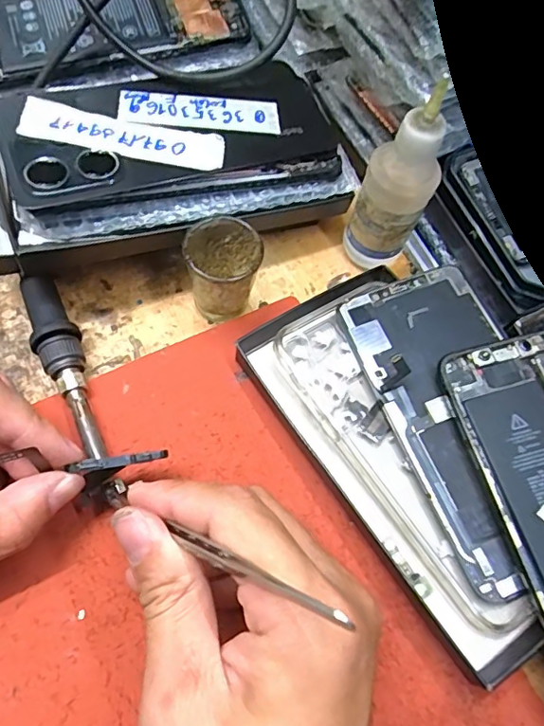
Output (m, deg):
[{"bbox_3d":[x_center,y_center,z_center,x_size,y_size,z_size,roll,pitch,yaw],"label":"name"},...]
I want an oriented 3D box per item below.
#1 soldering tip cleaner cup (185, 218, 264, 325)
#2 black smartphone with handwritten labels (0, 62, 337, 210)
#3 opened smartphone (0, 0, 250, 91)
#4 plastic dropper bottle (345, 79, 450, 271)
[{"bbox_3d":[-0.022,-0.046,0.266,0.037,0.046,0.036,2,67,-5],"label":"soldering tip cleaner cup"},{"bbox_3d":[-0.050,-0.118,0.264,0.161,0.009,0.067,-16,72,-18],"label":"black smartphone with handwritten labels"},{"bbox_3d":[-0.098,-0.204,0.313,0.160,0.007,0.076,-18,72,-11],"label":"opened smartphone"},{"bbox_3d":[0.060,-0.083,0.260,0.033,0.105,0.028,25,67,5],"label":"plastic dropper bottle"}]

